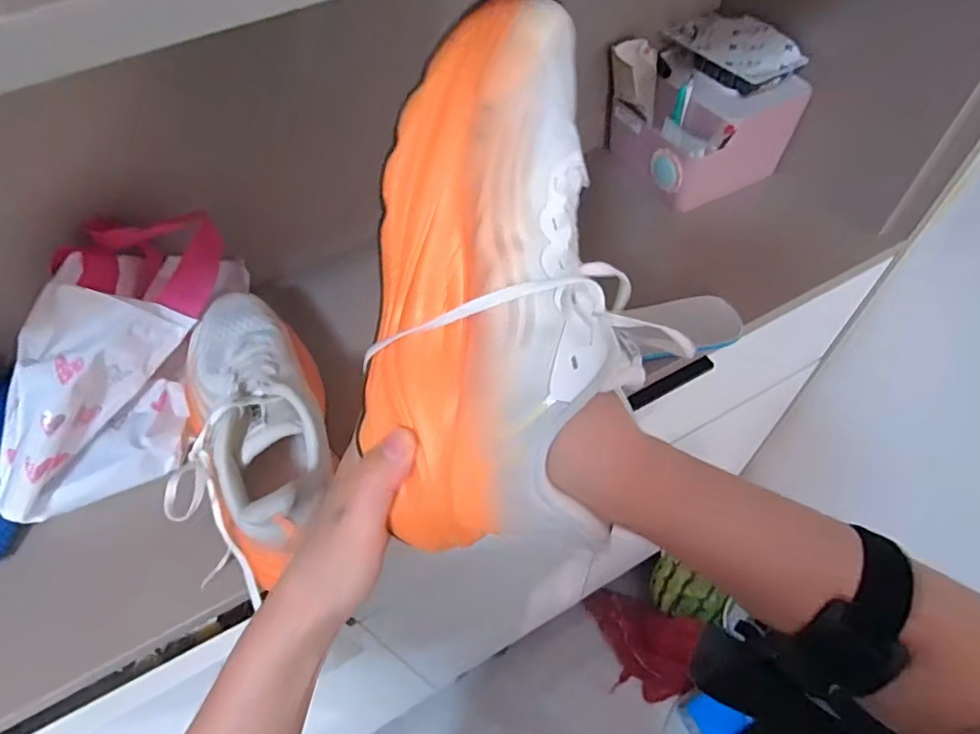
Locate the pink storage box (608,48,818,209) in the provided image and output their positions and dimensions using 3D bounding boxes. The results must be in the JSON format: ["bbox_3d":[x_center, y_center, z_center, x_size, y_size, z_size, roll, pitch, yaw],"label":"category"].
[{"bbox_3d":[0.239,-0.269,0.627,0.167,0.102,0.142,-19,56,-10],"label":"pink storage box"}]

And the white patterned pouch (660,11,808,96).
[{"bbox_3d":[0.258,-0.340,0.601,0.072,0.040,0.138,-28,58,-15],"label":"white patterned pouch"}]

